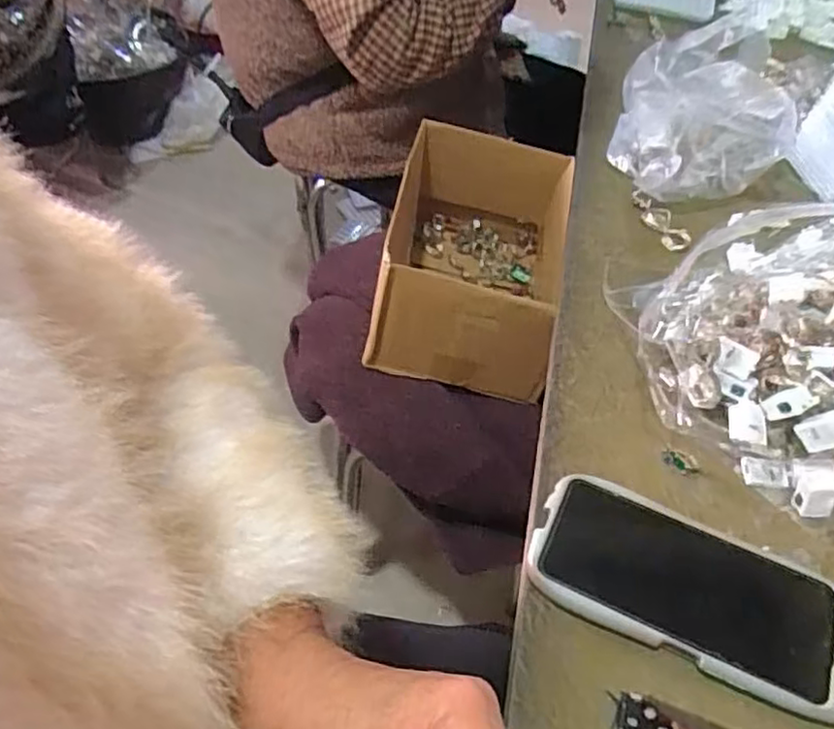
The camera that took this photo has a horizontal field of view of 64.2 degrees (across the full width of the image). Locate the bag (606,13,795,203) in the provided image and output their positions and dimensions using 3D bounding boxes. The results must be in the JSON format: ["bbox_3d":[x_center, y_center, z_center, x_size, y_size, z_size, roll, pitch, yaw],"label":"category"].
[{"bbox_3d":[0.259,-0.234,0.622,0.129,0.096,0.136,-3,50,-2],"label":"bag"}]

